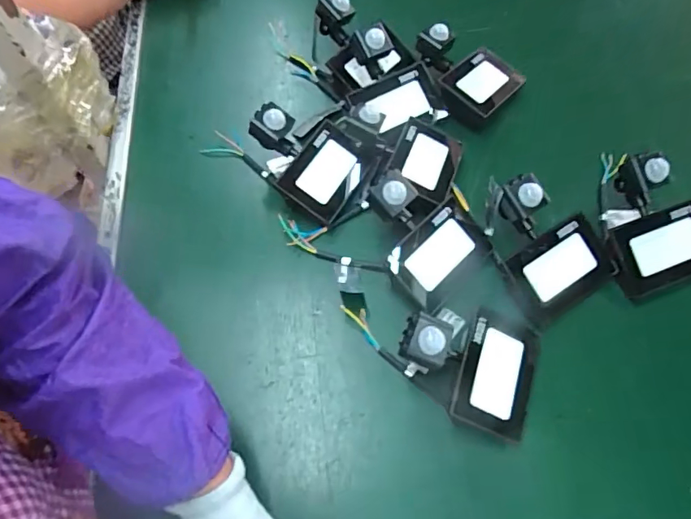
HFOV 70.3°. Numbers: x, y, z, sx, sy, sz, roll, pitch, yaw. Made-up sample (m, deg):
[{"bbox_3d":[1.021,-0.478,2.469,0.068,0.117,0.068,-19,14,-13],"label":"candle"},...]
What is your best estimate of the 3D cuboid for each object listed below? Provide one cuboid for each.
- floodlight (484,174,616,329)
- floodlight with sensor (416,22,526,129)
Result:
[{"bbox_3d":[0.205,-0.019,0.502,0.110,0.085,0.137,-24,65,-10],"label":"floodlight"},{"bbox_3d":[0.154,-0.239,0.617,0.102,0.065,0.124,-40,69,-17],"label":"floodlight with sensor"}]

